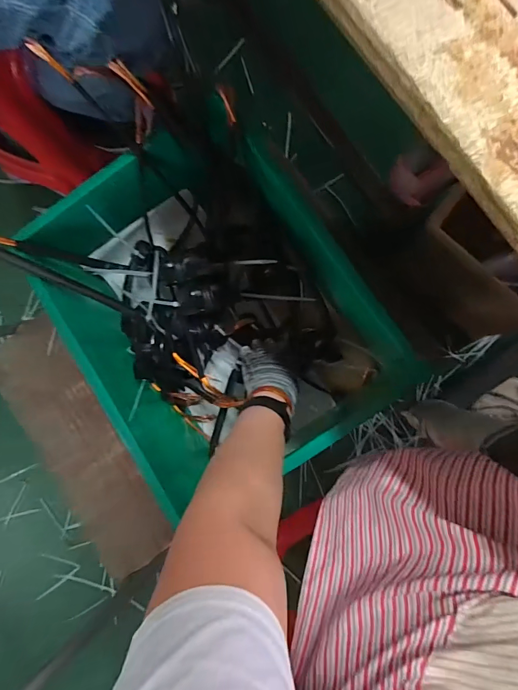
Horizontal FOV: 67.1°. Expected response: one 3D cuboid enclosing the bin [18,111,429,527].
[{"bbox_3d":[-0.066,-0.052,0.675,0.441,0.230,0.529,-32,84,3],"label":"bin"}]

